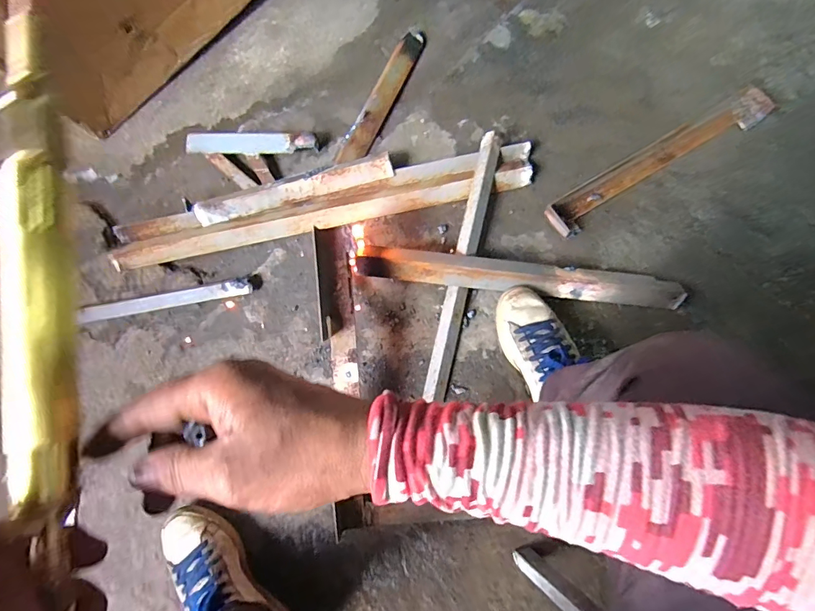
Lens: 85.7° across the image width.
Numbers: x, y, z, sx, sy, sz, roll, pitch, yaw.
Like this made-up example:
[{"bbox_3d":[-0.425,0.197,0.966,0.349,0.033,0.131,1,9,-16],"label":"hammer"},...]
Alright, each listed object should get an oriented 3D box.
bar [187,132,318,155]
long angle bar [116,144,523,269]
[{"bbox_3d":[-0.307,-0.316,0.858,0.253,0.019,0.046,3,80,8],"label":"bar"},{"bbox_3d":[-0.151,-0.174,0.809,0.783,0.032,0.082,-13,74,-1],"label":"long angle bar"}]

